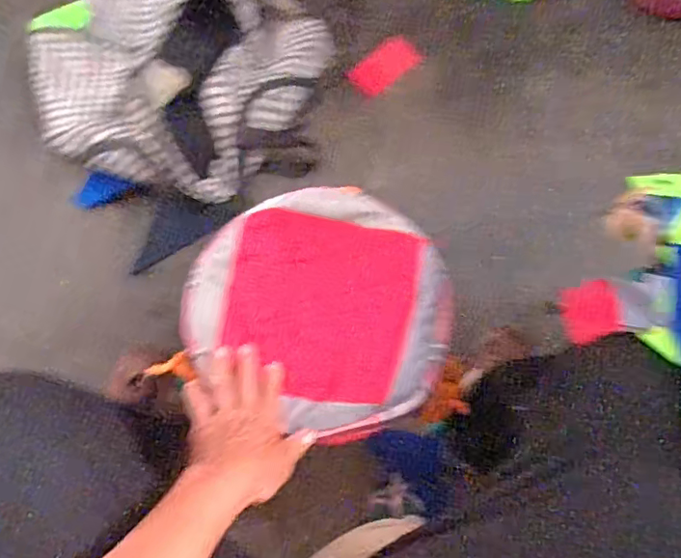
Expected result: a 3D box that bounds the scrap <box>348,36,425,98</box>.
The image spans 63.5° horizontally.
[{"bbox_3d":[0.087,-0.421,1.087,0.155,0.005,0.074,-42,81,-18],"label":"scrap"}]

